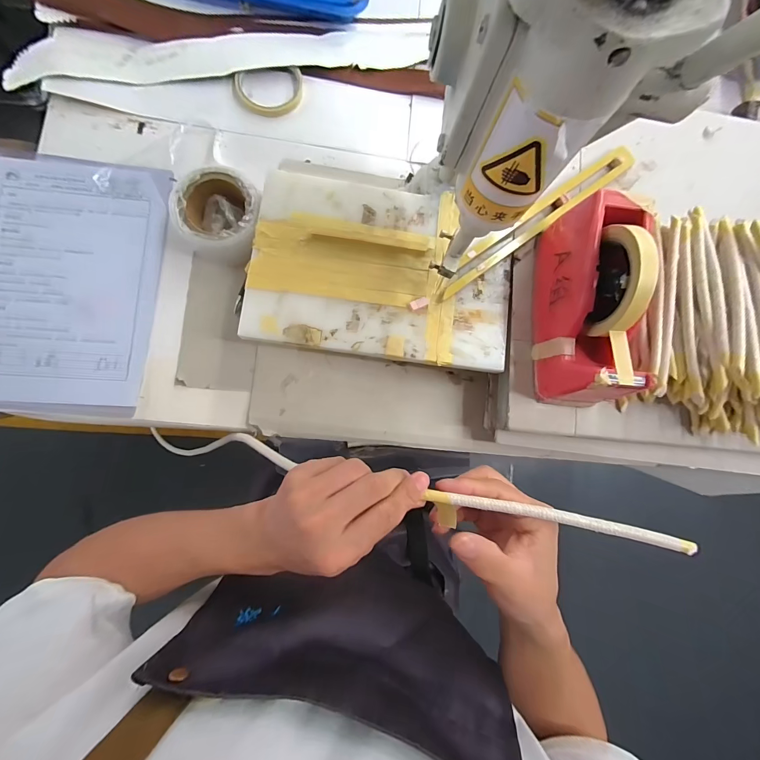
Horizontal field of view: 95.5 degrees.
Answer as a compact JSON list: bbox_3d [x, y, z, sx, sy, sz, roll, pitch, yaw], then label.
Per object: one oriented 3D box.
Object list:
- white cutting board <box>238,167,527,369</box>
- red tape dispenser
[{"bbox_3d":[0.007,-0.126,0.398,0.297,0.016,0.200,8,85,-6],"label":"white cutting board"},{"bbox_3d":[0.227,-0.076,0.348,0.081,0.115,0.199,5,86,-6],"label":"red tape dispenser"}]

